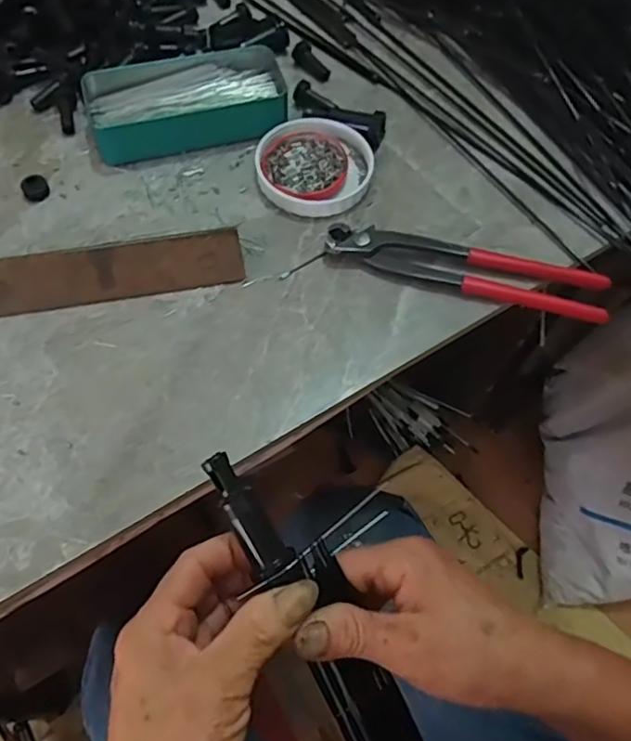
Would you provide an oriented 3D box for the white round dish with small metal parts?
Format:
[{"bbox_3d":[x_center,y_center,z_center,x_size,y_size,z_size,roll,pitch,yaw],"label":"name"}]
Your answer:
[{"bbox_3d":[-0.001,-0.158,0.465,0.087,0.015,0.088,1,61,-1],"label":"white round dish with small metal parts"}]

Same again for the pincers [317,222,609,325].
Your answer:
[{"bbox_3d":[0.105,-0.071,0.420,0.195,0.017,0.036,13,62,6],"label":"pincers"}]

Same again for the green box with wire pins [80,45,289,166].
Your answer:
[{"bbox_3d":[-0.103,-0.216,0.481,0.152,0.034,0.076,-14,62,-9],"label":"green box with wire pins"}]

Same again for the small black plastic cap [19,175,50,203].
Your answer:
[{"bbox_3d":[-0.209,-0.136,0.449,0.019,0.013,0.019,1,61,-1],"label":"small black plastic cap"}]

